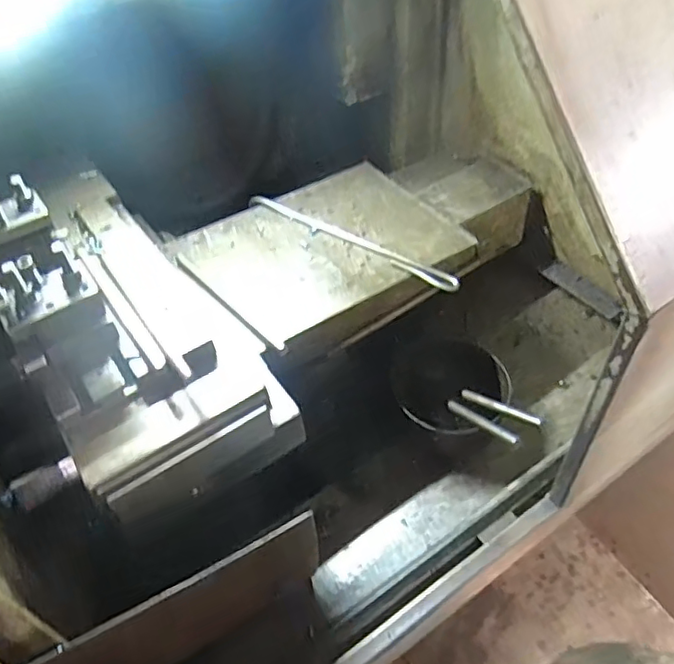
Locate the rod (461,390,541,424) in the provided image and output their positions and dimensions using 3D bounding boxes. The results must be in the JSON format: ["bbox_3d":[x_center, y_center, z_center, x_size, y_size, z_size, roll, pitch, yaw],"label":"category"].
[{"bbox_3d":[0.230,0.105,0.854,0.014,0.010,0.131,-36,34,-26],"label":"rod"}]

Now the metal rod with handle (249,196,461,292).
[{"bbox_3d":[0.013,-0.142,0.921,0.383,0.007,0.031,27,55,26],"label":"metal rod with handle"}]

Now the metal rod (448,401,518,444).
[{"bbox_3d":[0.199,0.123,0.834,0.012,0.016,0.135,-26,24,-18],"label":"metal rod"}]

